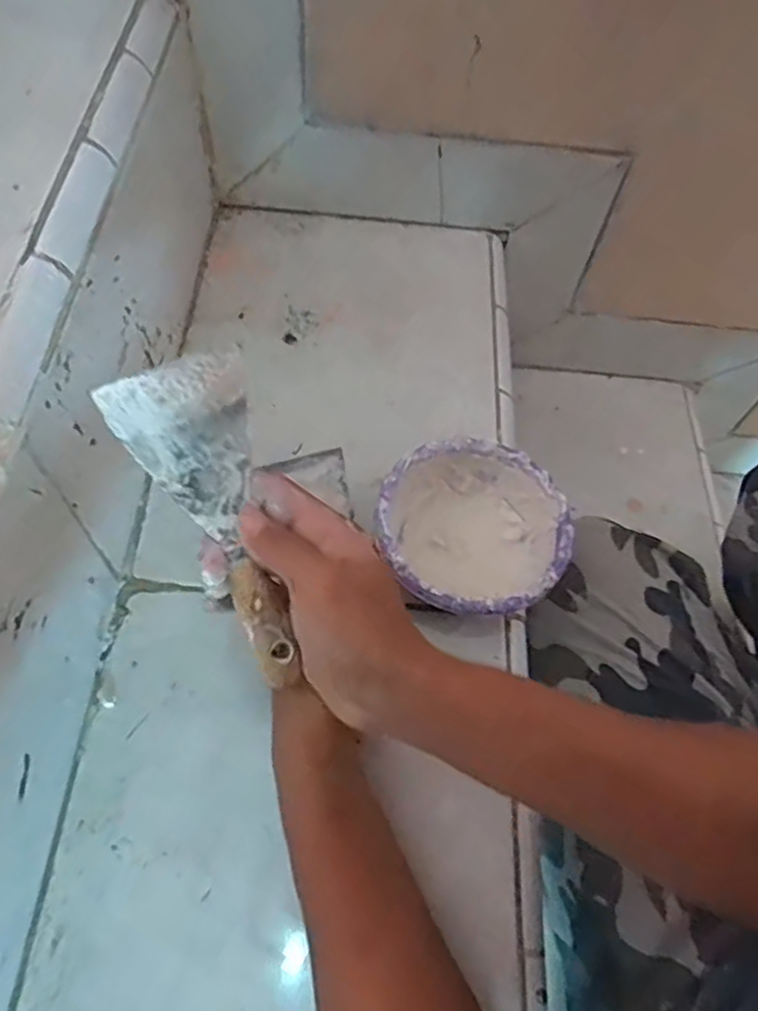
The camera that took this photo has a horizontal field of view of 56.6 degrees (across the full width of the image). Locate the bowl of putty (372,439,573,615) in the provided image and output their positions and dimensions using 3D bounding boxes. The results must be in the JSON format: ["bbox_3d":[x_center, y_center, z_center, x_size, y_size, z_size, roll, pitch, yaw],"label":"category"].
[{"bbox_3d":[0.063,0.023,0.490,0.123,0.059,0.124,6,59,1],"label":"bowl of putty"}]

